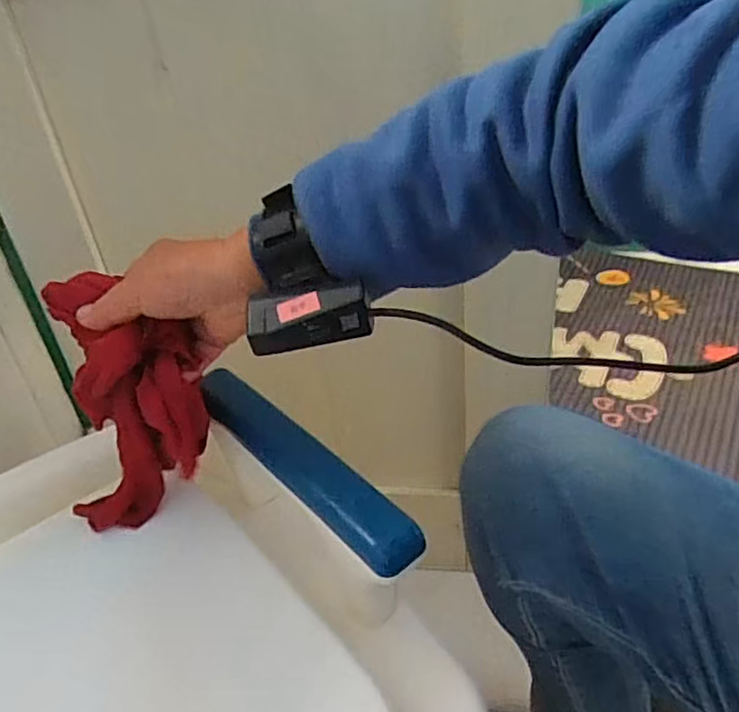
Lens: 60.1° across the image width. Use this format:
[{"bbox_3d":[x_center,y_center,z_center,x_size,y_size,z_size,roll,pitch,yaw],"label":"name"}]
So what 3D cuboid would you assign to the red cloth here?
[{"bbox_3d":[-0.173,0.042,0.463,0.114,0.190,0.057,2,36,12],"label":"red cloth"}]

